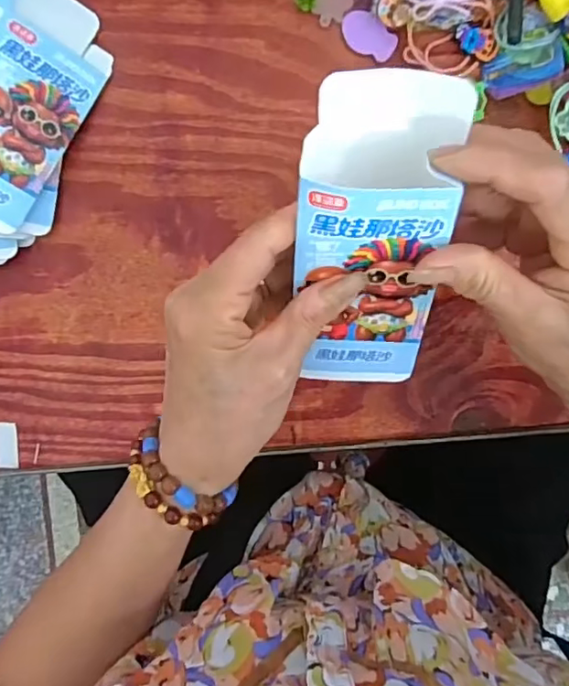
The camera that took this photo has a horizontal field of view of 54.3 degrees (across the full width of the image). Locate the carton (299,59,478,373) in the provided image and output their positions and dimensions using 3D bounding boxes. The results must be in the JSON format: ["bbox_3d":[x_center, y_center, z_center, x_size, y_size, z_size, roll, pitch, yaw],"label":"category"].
[{"bbox_3d":[0.039,-0.039,0.251,0.064,0.027,0.148,1,132,2],"label":"carton"}]

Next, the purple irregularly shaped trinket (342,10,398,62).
[{"bbox_3d":[0.052,-0.191,0.344,0.036,0.004,0.022,38,96,-2],"label":"purple irregularly shaped trinket"}]

